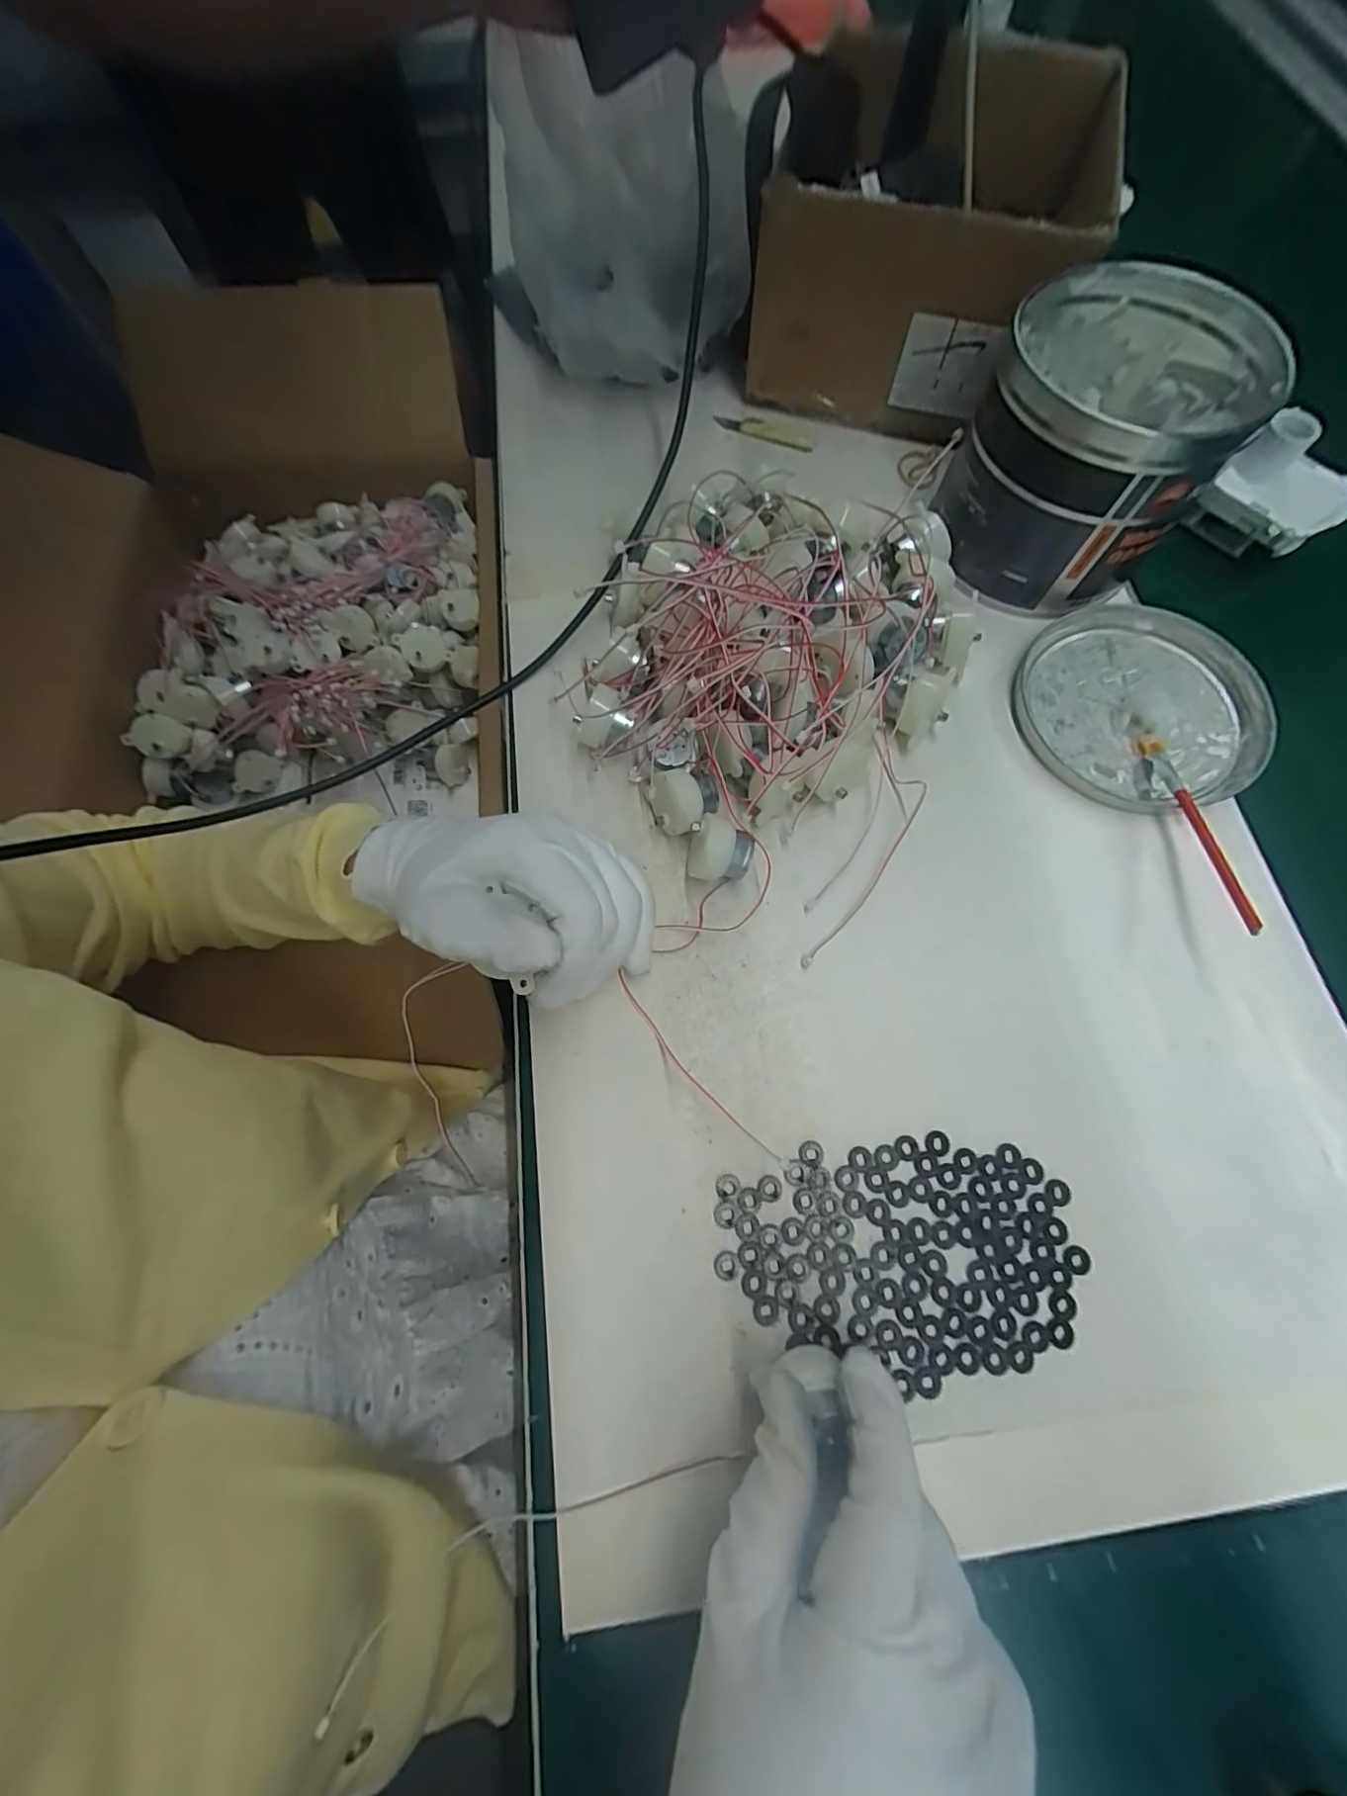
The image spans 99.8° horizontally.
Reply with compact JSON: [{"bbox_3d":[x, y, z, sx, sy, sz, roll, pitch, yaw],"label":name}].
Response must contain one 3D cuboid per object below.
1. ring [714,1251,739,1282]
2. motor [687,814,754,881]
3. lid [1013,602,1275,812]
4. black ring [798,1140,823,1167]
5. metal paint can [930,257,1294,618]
[{"bbox_3d":[0.022,0.152,0.234,0.010,0.004,0.011,0,71,0],"label":"ring"},{"bbox_3d":[0.023,-0.024,0.281,0.030,0.029,0.027,5,71,2],"label":"motor"},{"bbox_3d":[0.268,-0.113,0.324,0.127,0.010,0.135,0,71,0],"label":"lid"},{"bbox_3d":[0.061,0.113,0.249,0.011,0.004,0.011,0,71,0],"label":"black ring"},{"bbox_3d":[0.230,-0.249,0.320,0.124,0.102,0.137,32,74,11],"label":"metal paint can"}]

